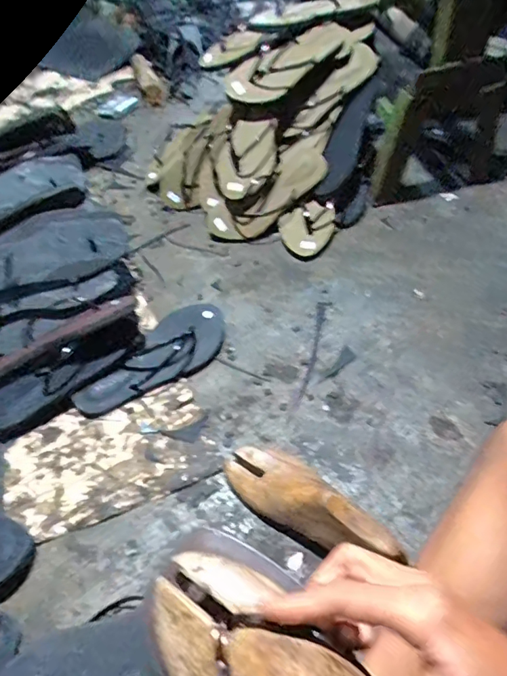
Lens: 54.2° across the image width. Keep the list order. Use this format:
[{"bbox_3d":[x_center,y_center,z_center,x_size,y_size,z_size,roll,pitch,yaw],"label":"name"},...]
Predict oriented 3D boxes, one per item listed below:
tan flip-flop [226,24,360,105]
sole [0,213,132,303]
[{"bbox_3d":[0.070,-0.505,0.905,0.246,0.074,0.041,-26,52,3],"label":"tan flip-flop"},{"bbox_3d":[-0.324,-0.125,0.773,0.257,0.094,0.015,-19,19,-13],"label":"sole"}]

